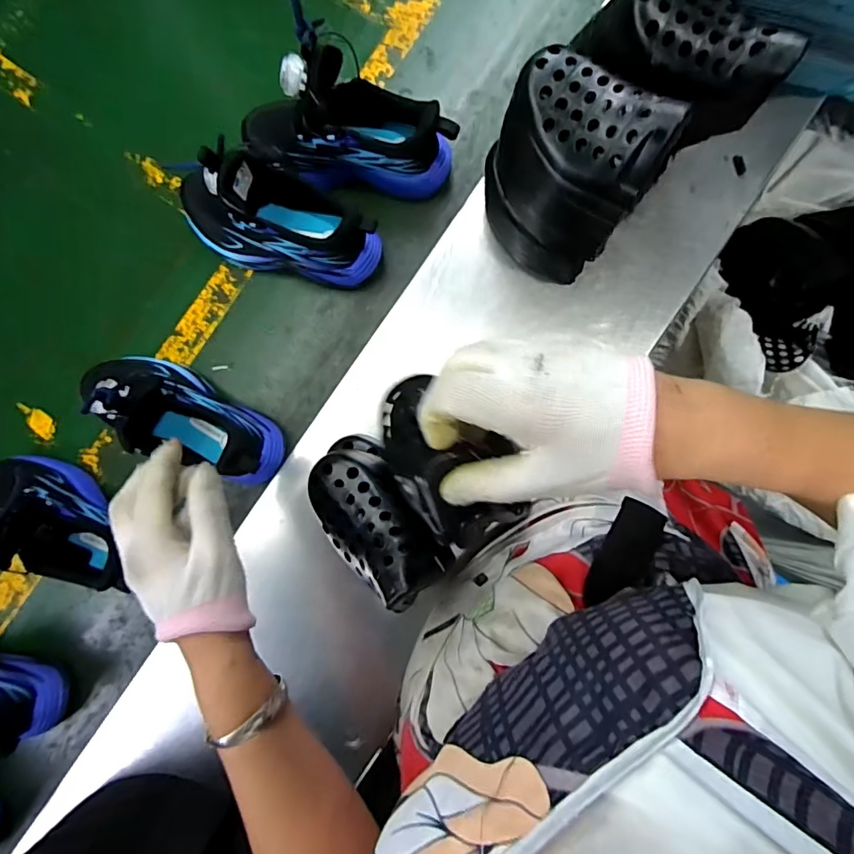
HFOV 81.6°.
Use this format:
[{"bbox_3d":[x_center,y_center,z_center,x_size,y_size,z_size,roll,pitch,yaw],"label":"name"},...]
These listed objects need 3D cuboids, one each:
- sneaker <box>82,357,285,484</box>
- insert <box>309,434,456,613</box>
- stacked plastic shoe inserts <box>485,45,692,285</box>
[{"bbox_3d":[-0.239,-0.012,0.454,0.194,0.144,0.068,31,89,10],"label":"sneaker"},{"bbox_3d":[-0.045,0.068,0.382,0.070,0.043,0.143,-38,66,2],"label":"insert"},{"bbox_3d":[0.110,-0.202,0.410,0.125,0.175,0.078,43,90,6],"label":"stacked plastic shoe inserts"}]

